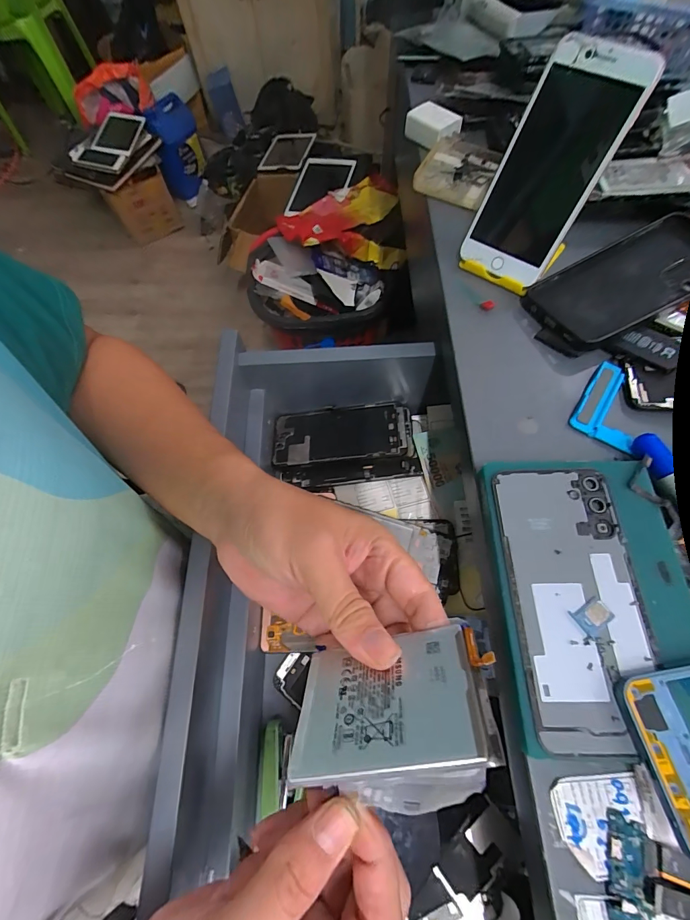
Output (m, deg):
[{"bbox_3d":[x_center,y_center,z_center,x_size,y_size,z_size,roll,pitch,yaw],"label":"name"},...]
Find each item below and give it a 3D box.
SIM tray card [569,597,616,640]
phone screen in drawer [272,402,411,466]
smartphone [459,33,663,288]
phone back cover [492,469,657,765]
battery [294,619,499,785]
[{"bbox_3d":[0.141,0.088,0.218,0.019,0.004,0.017,-35,69,-13],"label":"SIM tray card"},{"bbox_3d":[-0.005,-0.030,0.452,0.159,0.009,0.072,-6,57,8],"label":"phone screen in drawer"},{"bbox_3d":[0.159,-0.225,0.305,0.072,0.148,0.014,36,37,17],"label":"smartphone"},{"bbox_3d":[0.135,0.079,0.225,0.071,0.004,0.154,-2,66,4],"label":"phone back cover"},{"bbox_3d":[0.020,0.106,0.171,0.084,0.004,0.059,-18,22,14],"label":"battery"}]

